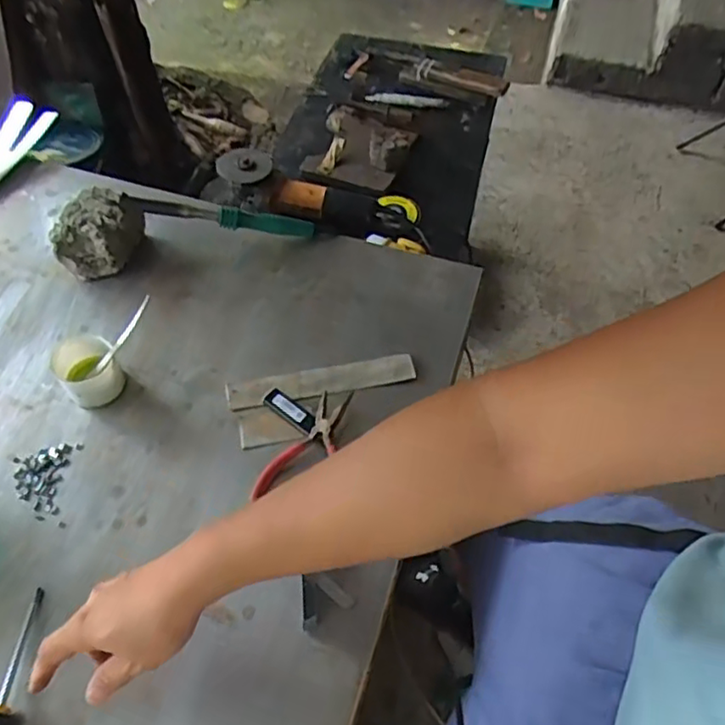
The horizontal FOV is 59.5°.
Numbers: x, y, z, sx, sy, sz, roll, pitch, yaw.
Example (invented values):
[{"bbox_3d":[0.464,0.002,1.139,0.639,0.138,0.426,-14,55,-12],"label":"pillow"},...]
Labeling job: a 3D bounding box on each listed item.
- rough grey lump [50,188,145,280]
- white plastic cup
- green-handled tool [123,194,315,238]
[{"bbox_3d":[-0.338,-0.163,0.822,0.090,0.076,0.109,18,55,11],"label":"rough grey lump"},{"bbox_3d":[-0.305,0.011,0.712,0.062,0.052,0.069,-38,63,-25],"label":"white plastic cup"},{"bbox_3d":[-0.183,-0.194,0.843,0.237,0.025,0.025,6,52,-15],"label":"green-handled tool"}]

